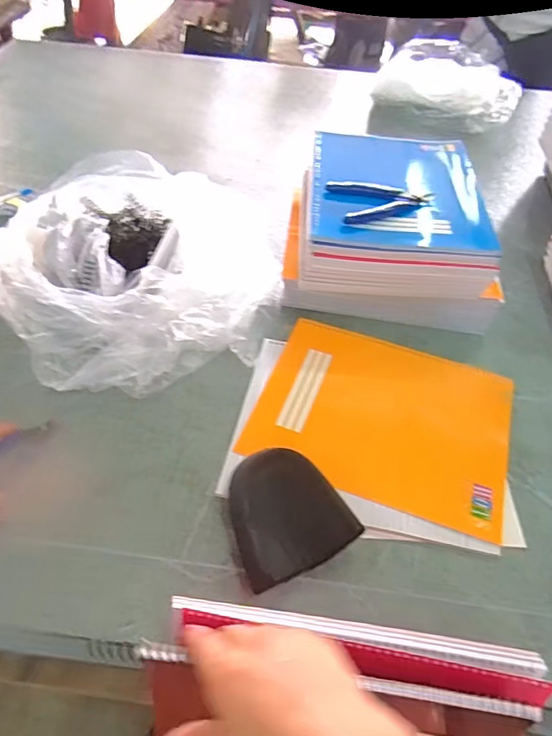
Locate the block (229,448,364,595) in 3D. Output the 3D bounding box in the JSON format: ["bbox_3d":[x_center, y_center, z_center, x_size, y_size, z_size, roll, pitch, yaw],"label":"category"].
[{"bbox_3d":[0.002,0.122,0.408,0.091,0.042,0.098,-23,56,-21],"label":"block"}]

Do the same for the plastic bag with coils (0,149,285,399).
[{"bbox_3d":[-0.171,-0.126,0.580,0.294,0.097,0.338,-21,55,-20],"label":"plastic bag with coils"}]

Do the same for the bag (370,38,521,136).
[{"bbox_3d":[0.364,-0.597,1.035,0.283,0.082,0.287,21,52,12],"label":"bag"}]

